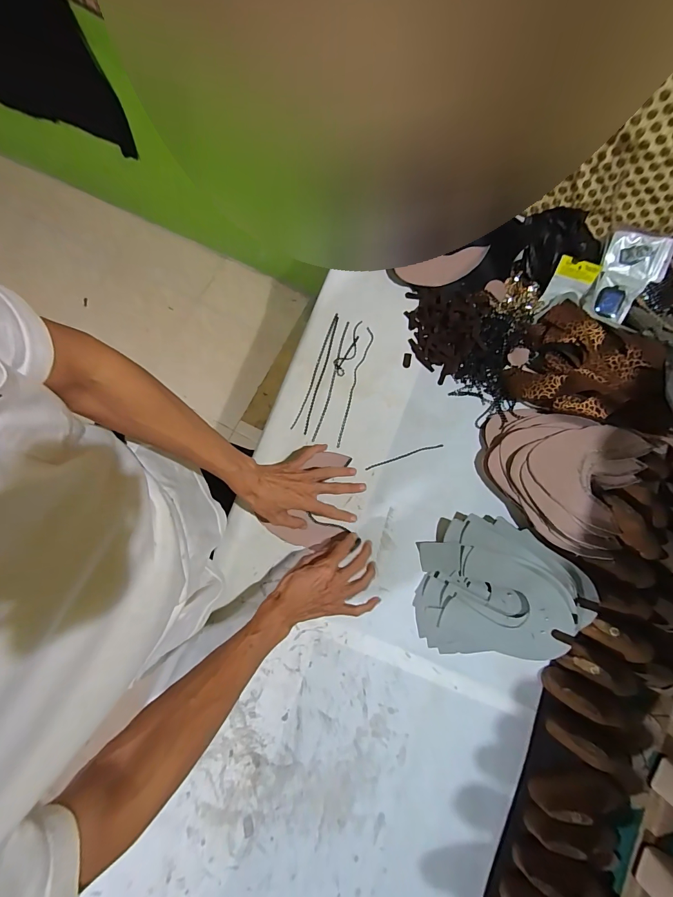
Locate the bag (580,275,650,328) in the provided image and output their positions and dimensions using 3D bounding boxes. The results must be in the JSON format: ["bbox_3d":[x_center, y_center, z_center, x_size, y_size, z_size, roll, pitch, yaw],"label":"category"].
[{"bbox_3d":[0.488,-0.268,0.635,0.074,0.029,0.092,34,81,5],"label":"bag"}]

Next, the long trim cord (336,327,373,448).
[{"bbox_3d":[0.032,-0.110,0.643,0.015,0.004,0.225,18,82,-10],"label":"long trim cord"}]

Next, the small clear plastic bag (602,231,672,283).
[{"bbox_3d":[0.528,-0.335,0.626,0.100,0.019,0.074,21,100,12],"label":"small clear plastic bag"}]

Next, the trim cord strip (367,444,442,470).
[{"bbox_3d":[0.119,0.014,0.630,0.143,0.004,0.008,-17,81,-4],"label":"trim cord strip"}]

